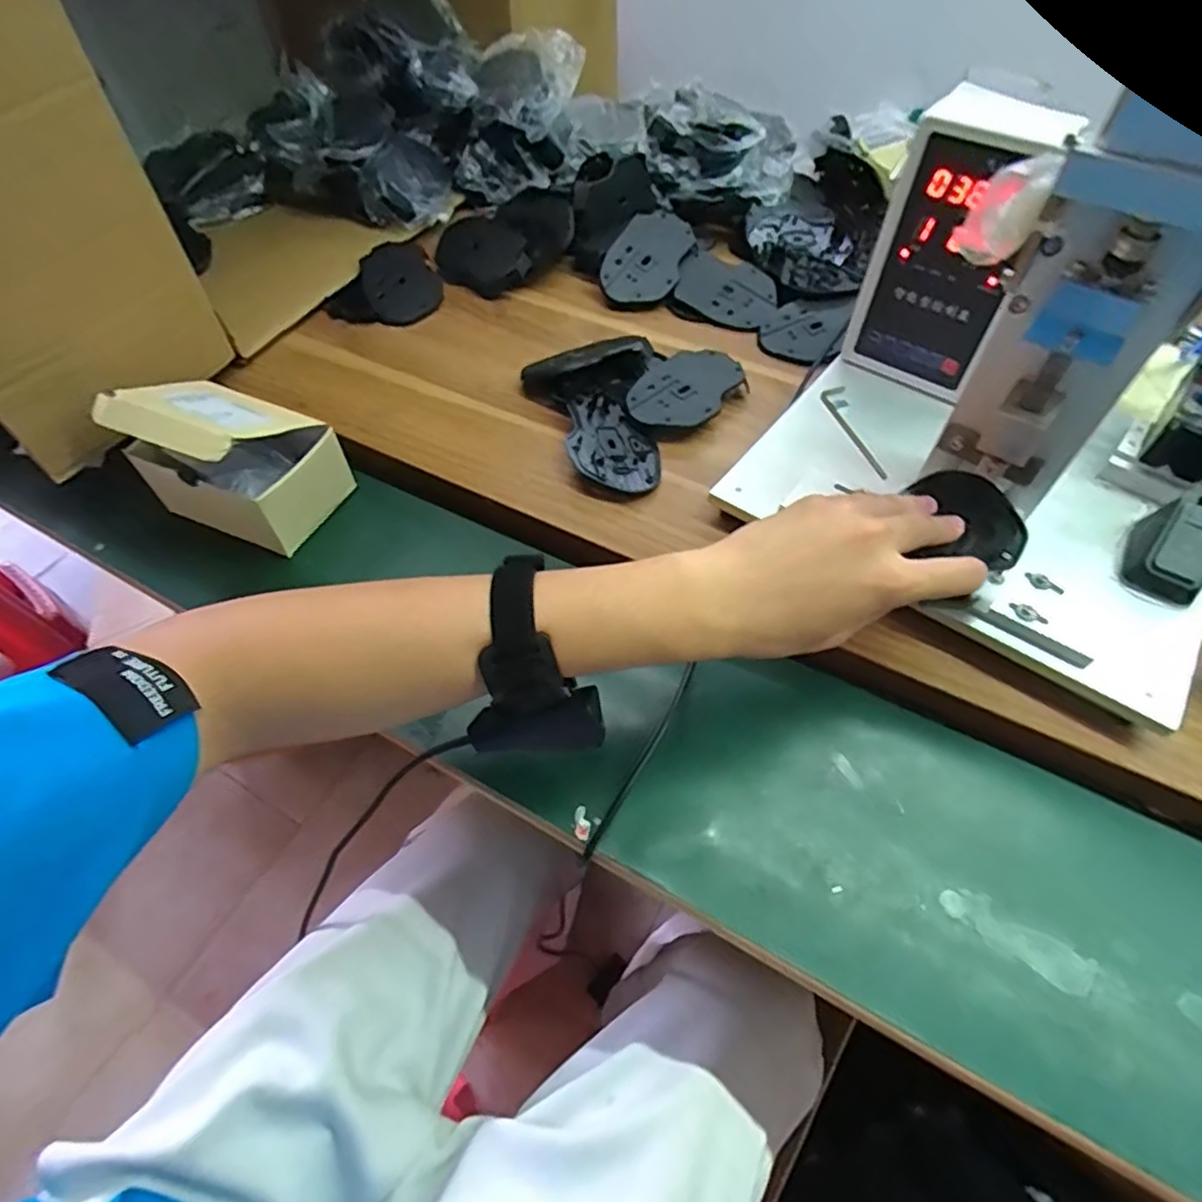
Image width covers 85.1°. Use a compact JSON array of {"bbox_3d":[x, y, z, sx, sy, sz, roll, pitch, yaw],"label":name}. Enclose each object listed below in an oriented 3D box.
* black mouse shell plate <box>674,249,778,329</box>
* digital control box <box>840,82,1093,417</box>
[{"bbox_3d":[0.125,-0.306,0.646,0.100,0.009,0.065,28,82,12],"label":"black mouse shell plate"},{"bbox_3d":[0.262,-0.262,0.492,0.096,0.181,0.082,26,59,18],"label":"digital control box"}]

